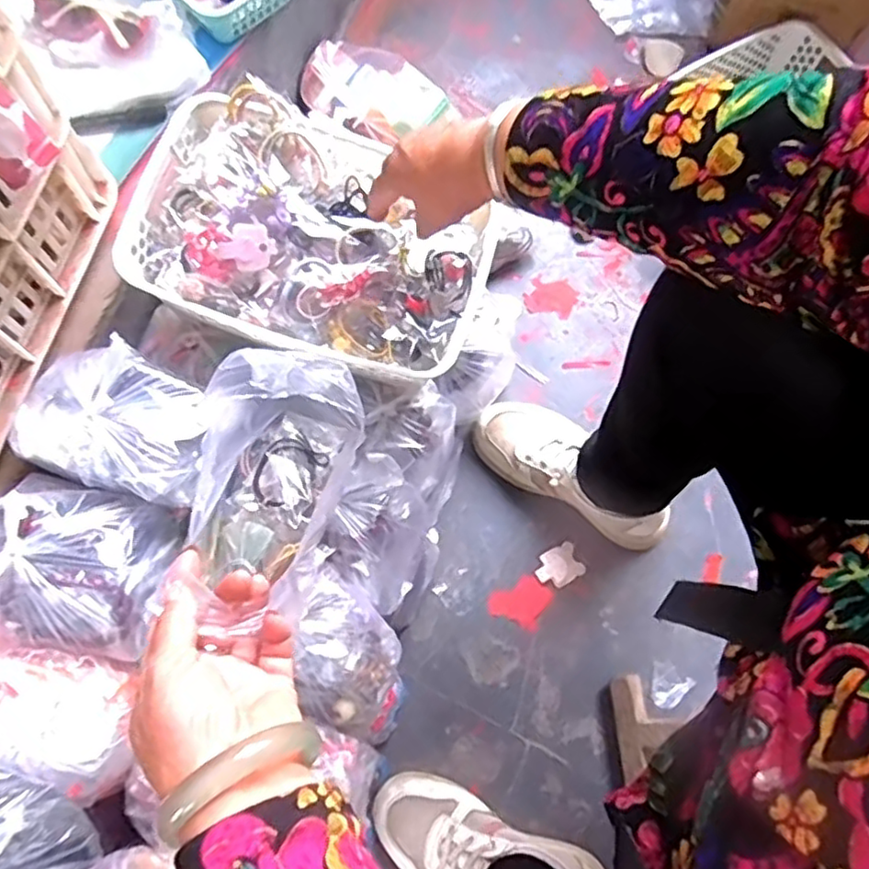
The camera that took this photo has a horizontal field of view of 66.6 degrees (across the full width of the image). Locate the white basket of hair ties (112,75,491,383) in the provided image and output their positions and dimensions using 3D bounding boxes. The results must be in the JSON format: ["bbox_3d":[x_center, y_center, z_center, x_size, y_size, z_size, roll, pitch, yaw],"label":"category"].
[{"bbox_3d":[-0.110,-0.172,0.574,0.292,0.059,0.196,17,75,3],"label":"white basket of hair ties"}]

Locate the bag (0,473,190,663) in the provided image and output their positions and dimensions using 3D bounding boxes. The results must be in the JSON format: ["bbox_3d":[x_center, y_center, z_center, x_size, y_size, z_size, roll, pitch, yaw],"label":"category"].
[{"bbox_3d":[-0.295,0.104,0.525,0.160,0.066,0.129,13,74,2],"label":"bag"}]

